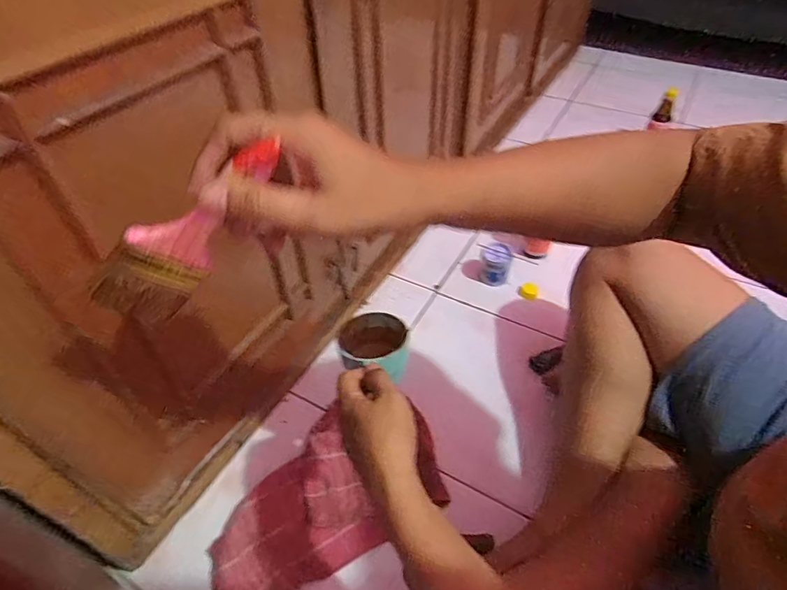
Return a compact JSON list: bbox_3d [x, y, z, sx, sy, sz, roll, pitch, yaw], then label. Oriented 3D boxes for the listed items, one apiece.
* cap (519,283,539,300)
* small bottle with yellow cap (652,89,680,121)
[{"bbox_3d":[0.252,-0.008,0.890,0.031,0.014,0.027,22,51,21],"label":"cap"},{"bbox_3d":[0.687,-0.475,1.205,0.043,0.070,0.039,22,51,21],"label":"small bottle with yellow cap"}]

